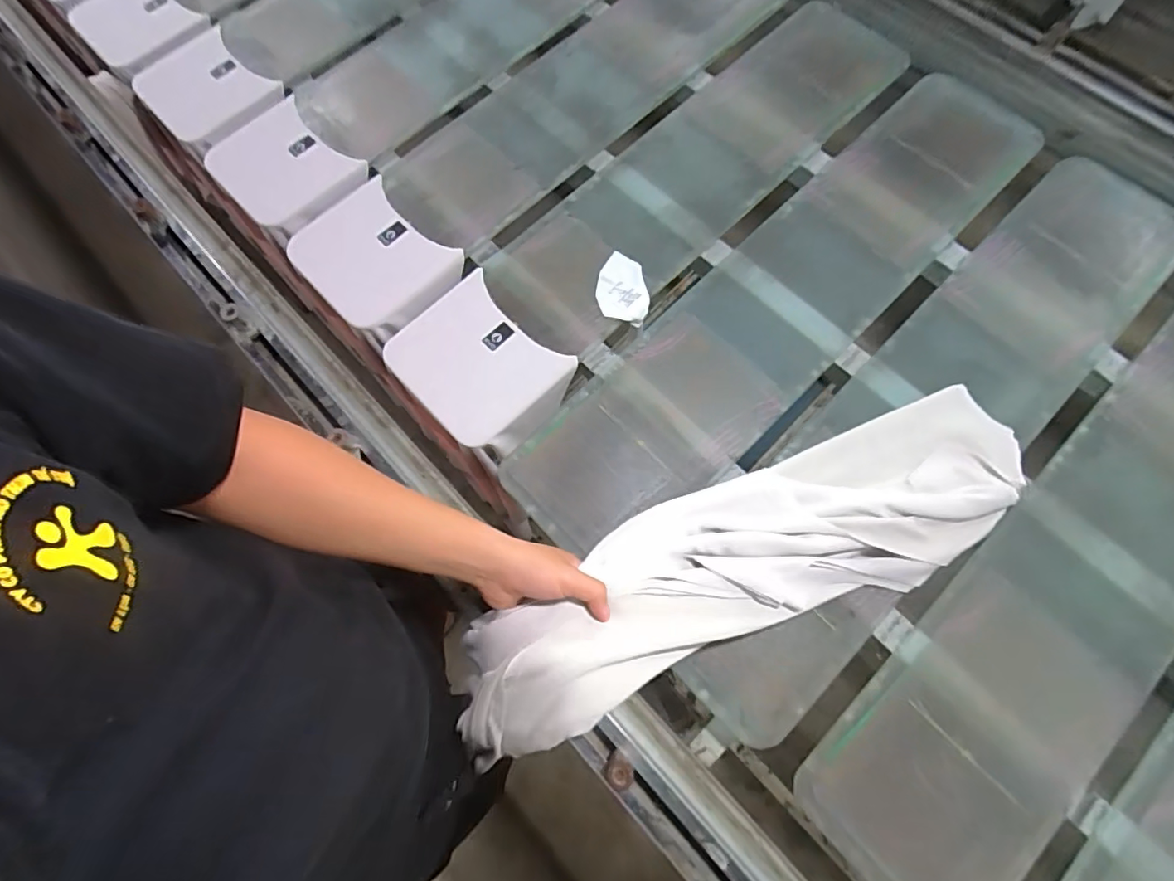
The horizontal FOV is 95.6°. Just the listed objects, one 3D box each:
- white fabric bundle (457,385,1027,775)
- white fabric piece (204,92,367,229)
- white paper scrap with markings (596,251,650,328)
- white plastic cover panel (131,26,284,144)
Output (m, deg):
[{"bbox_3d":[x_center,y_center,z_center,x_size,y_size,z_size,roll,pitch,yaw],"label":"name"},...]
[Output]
[{"bbox_3d":[0.176,0.125,0.568,0.650,0.083,0.171,-22,73,-12],"label":"white fabric bundle"},{"bbox_3d":[-0.453,-0.411,0.793,0.176,0.020,0.193,-35,75,-10],"label":"white fabric piece"},{"bbox_3d":[0.048,-0.205,0.709,0.067,0.009,0.101,2,72,1],"label":"white paper scrap with markings"},{"bbox_3d":[-0.608,-0.561,0.845,0.204,0.013,0.163,42,77,13],"label":"white plastic cover panel"}]

